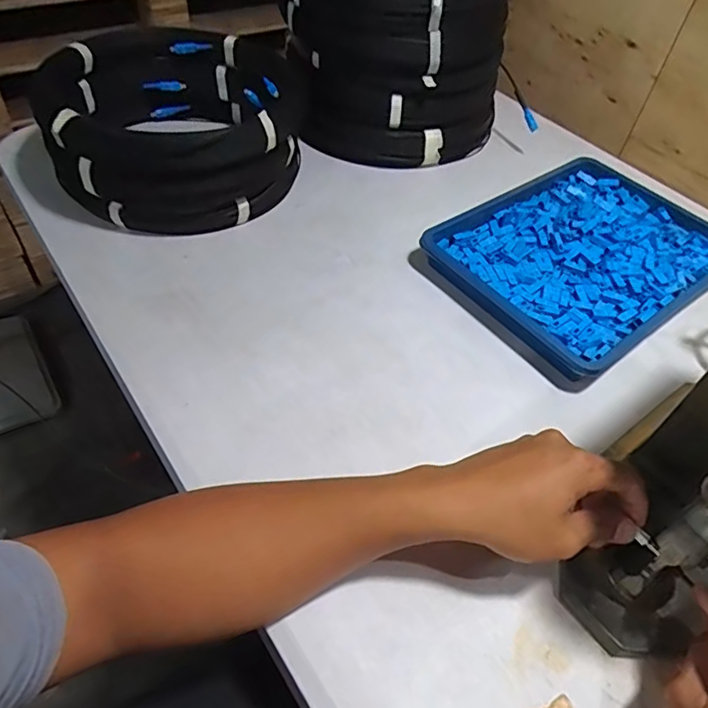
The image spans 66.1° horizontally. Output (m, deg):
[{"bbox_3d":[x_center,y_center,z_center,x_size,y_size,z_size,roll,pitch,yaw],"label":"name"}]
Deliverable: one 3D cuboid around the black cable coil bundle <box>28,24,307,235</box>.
[{"bbox_3d":[-0.201,-0.271,0.654,0.274,0.130,0.288,1,49,-5],"label":"black cable coil bundle"}]

